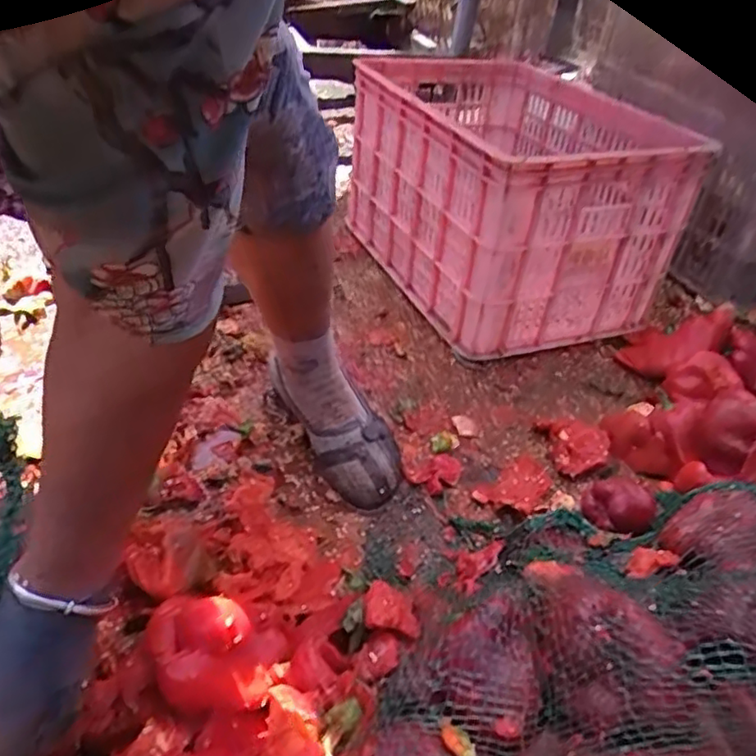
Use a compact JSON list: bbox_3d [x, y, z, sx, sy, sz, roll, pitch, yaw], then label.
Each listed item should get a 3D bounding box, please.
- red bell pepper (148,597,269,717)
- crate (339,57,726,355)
[{"bbox_3d":[-0.121,0.193,0.444,0.066,0.056,0.072,-15,43,-23],"label":"red bell pepper"},{"bbox_3d":[0.199,-0.312,1.034,0.354,0.282,0.565,-11,42,-20],"label":"crate"}]

